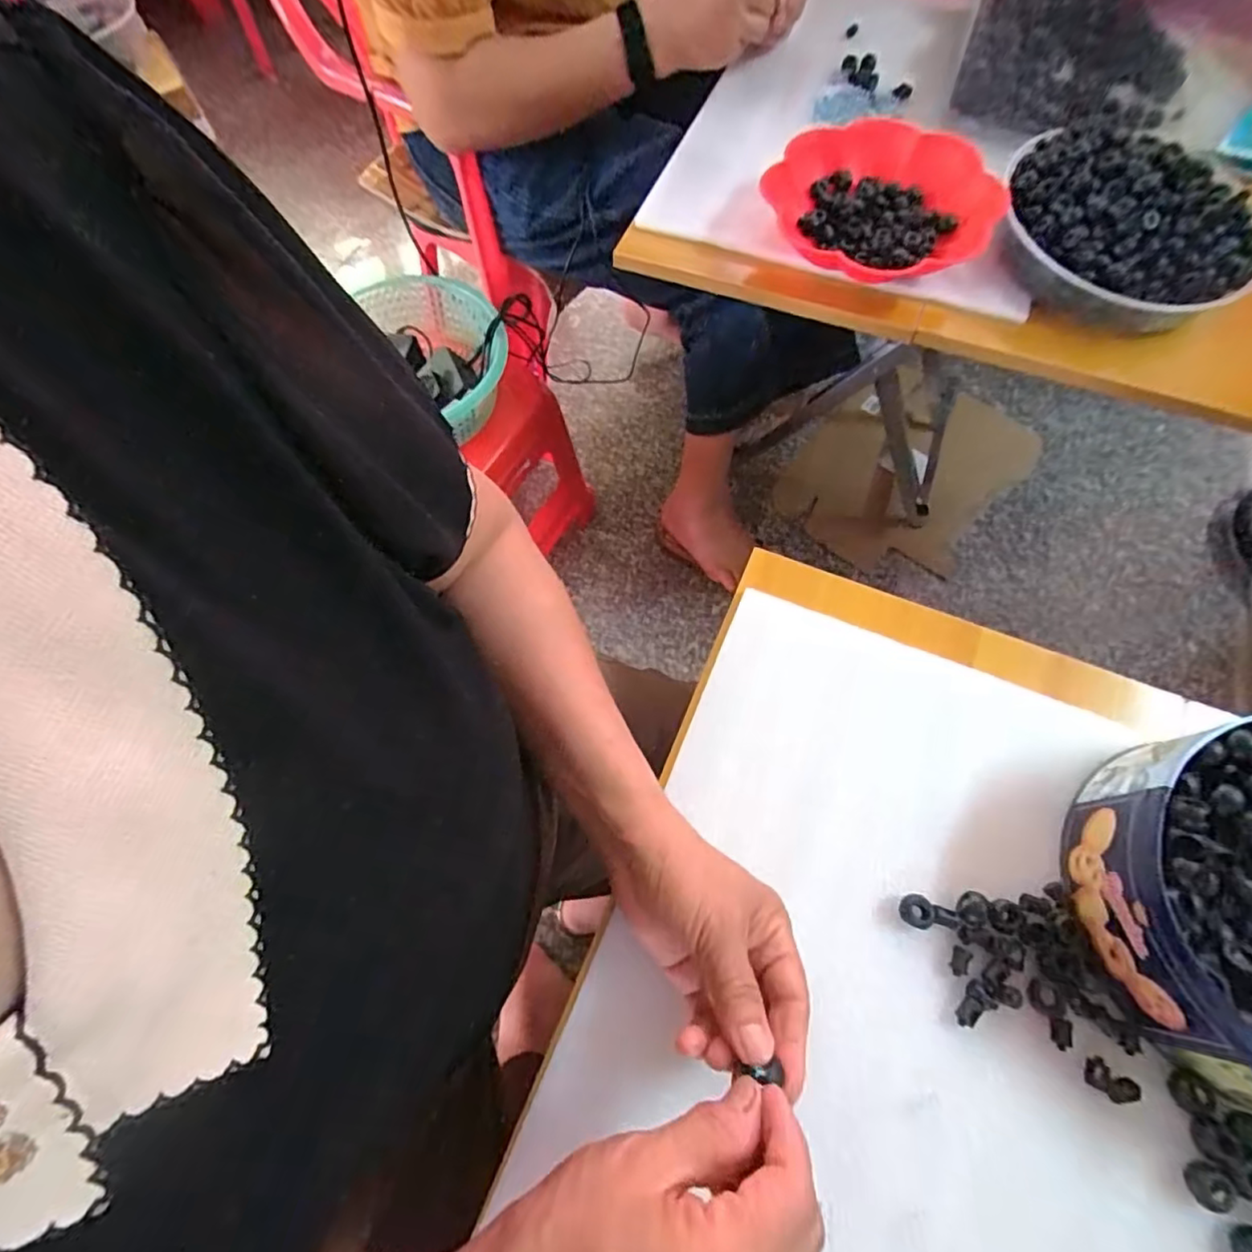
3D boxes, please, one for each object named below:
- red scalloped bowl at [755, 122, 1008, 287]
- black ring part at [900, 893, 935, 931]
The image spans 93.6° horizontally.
[{"bbox_3d":[0.229,-0.390,0.545,0.180,0.050,0.181,0,67,1],"label":"red scalloped bowl"},{"bbox_3d":[0.164,0.160,0.330,0.016,0.008,0.017,-1,65,2],"label":"black ring part"}]

